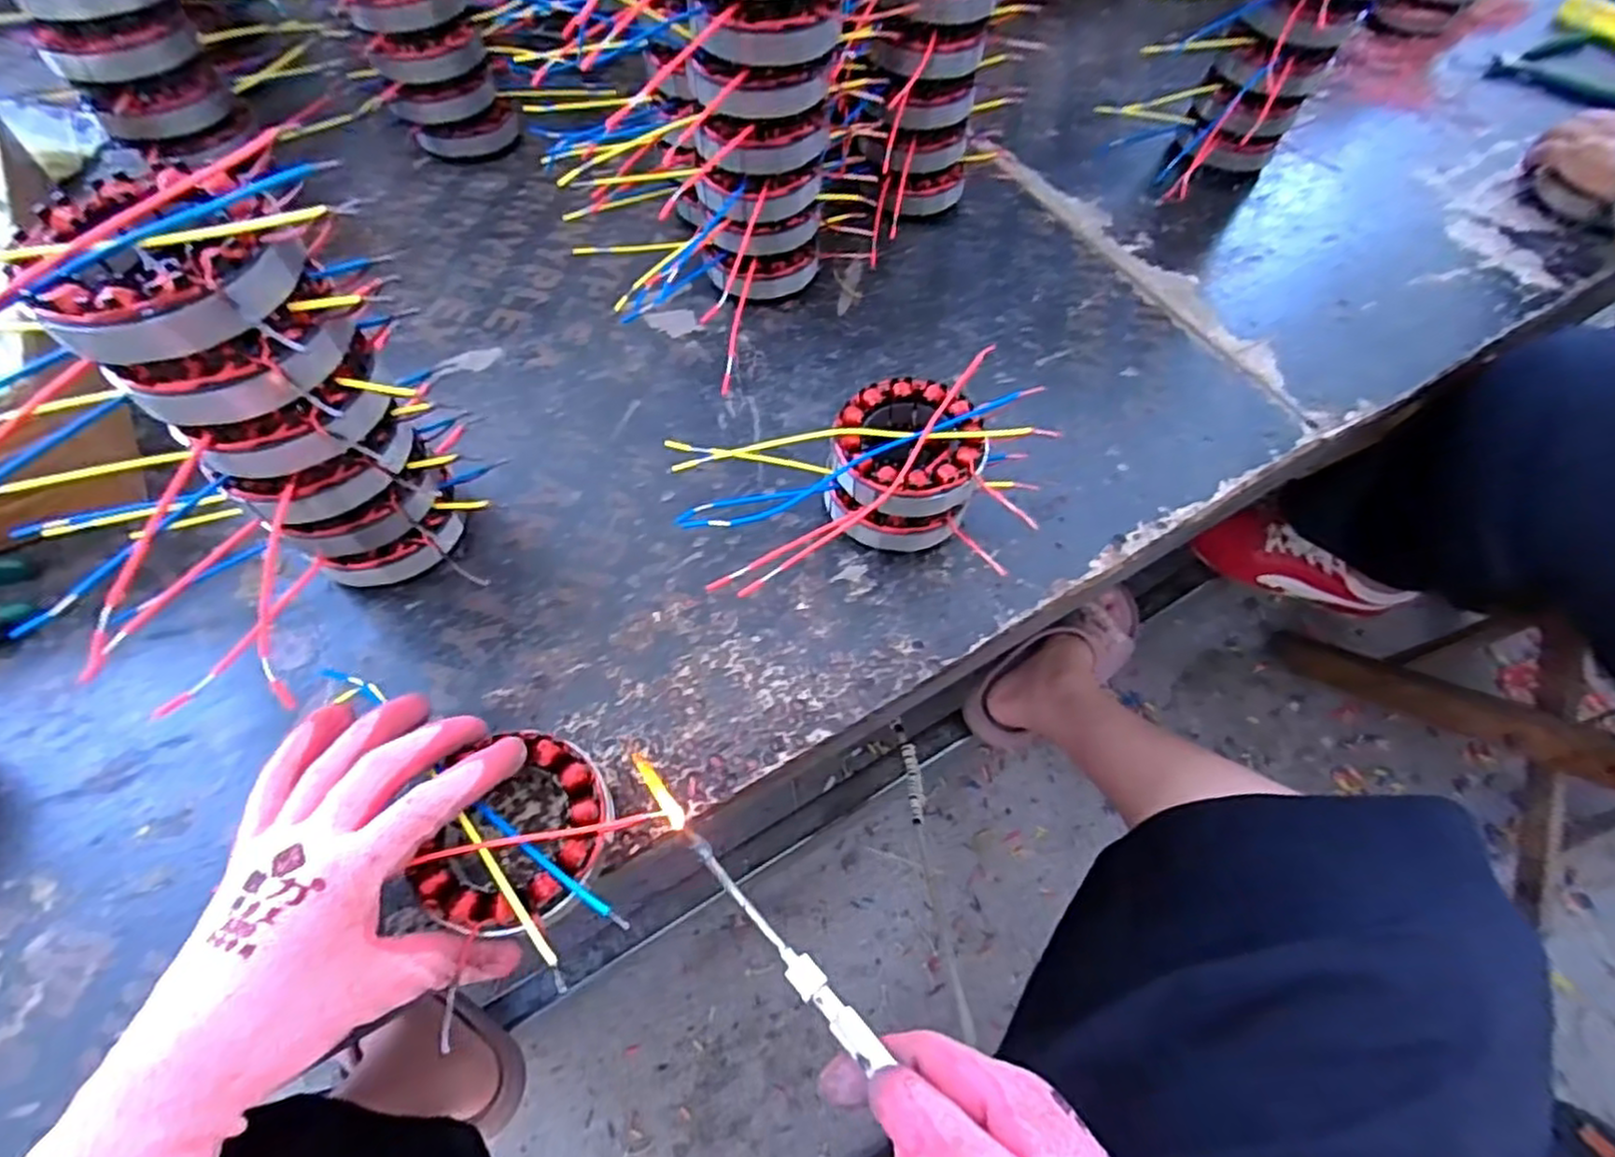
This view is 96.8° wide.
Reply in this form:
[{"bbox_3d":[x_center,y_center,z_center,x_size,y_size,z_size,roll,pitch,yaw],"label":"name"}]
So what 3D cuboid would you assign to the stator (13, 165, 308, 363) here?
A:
[{"bbox_3d":[-0.236,-0.119,0.264,0.082,0.030,0.082,0,61,-2],"label":"stator"}]

